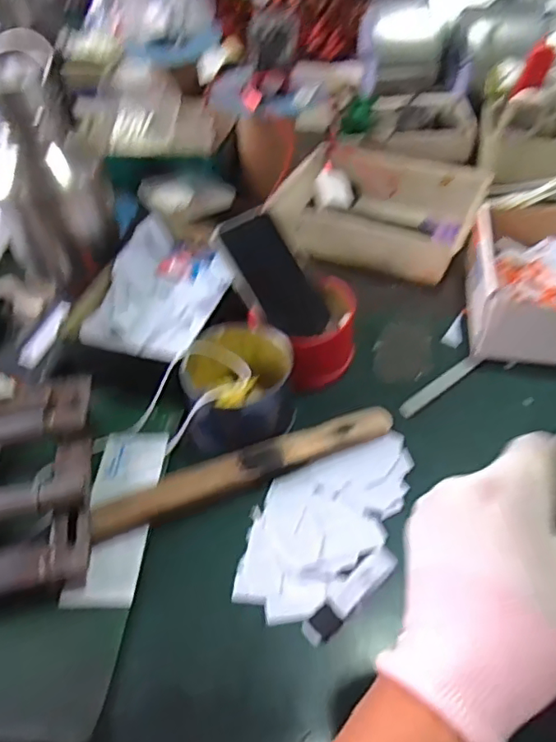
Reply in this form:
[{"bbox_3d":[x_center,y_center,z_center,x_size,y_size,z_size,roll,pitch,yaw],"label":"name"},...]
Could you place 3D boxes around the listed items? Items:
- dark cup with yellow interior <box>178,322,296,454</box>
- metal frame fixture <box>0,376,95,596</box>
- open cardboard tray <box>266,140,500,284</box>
[{"bbox_3d":[-0.035,0.006,0.523,0.100,0.056,0.120,-7,48,-2],"label":"dark cup with yellow interior"},{"bbox_3d":[-0.225,0.089,0.478,0.133,0.046,0.198,-10,48,-4],"label":"metal frame fixture"},{"bbox_3d":[0.131,-0.204,0.725,0.228,0.066,0.173,21,53,22],"label":"open cardboard tray"}]

